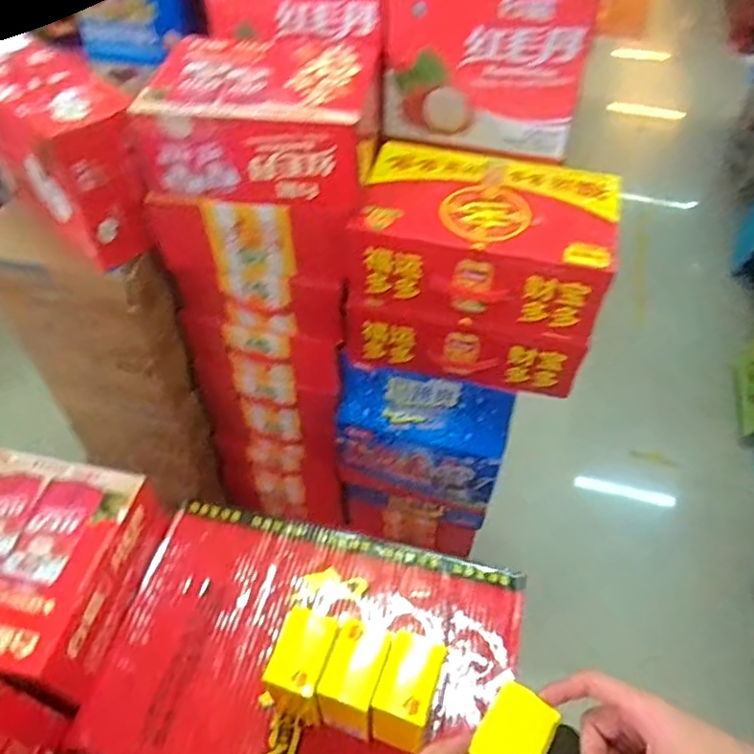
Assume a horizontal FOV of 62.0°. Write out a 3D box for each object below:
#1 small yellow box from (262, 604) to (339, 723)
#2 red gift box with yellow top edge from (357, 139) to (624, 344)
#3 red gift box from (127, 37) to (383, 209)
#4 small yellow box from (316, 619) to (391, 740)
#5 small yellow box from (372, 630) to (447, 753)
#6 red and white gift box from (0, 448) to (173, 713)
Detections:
[{"bbox_3d":[-0.065,0.268,0.577,0.056,0.101,0.074,12,50,11],"label":"small yellow box"},{"bbox_3d":[0.149,-0.195,0.875,0.327,0.130,0.207,12,50,11],"label":"red gift box with yellow top edge"},{"bbox_3d":[-0.143,-0.343,0.830,0.277,0.116,0.209,4,49,5],"label":"red gift box"},{"bbox_3d":[-0.019,0.276,0.572,0.049,0.100,0.070,17,51,15],"label":"small yellow box"},{"bbox_3d":[0.027,0.280,0.558,0.047,0.117,0.066,17,51,15],"label":"small yellow box"},{"bbox_3d":[-0.389,0.185,0.659,0.293,0.103,0.211,16,51,14],"label":"red and white gift box"}]

